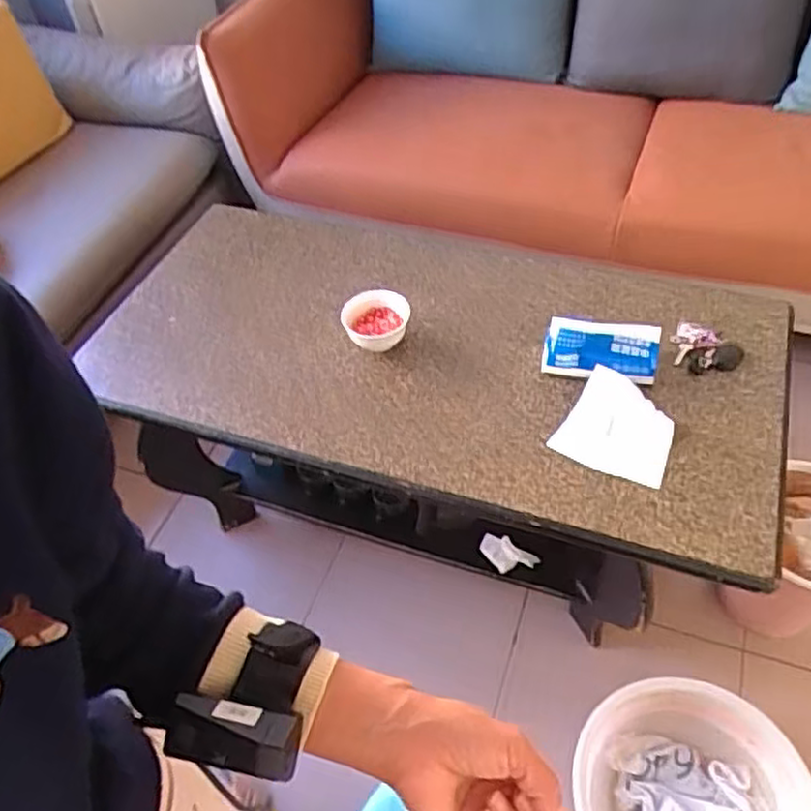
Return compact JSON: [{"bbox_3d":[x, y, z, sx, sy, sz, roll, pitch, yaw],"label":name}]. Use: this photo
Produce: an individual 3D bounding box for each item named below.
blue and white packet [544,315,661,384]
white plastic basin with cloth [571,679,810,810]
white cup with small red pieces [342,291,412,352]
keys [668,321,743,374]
[{"bbox_3d":[0.309,-0.086,1.127,0.170,0.088,0.059,10,51,13],"label":"blue and white packet"},{"bbox_3d":[0.449,0.626,1.108,0.351,0.121,0.347,-3,47,3],"label":"white plastic basin with cloth"},{"bbox_3d":[-0.049,-0.144,1.233,0.110,0.069,0.110,-2,49,3],"label":"white cup with small red pieces"},{"bbox_3d":[0.494,-0.093,1.170,0.103,0.017,0.098,-2,49,3],"label":"keys"}]

